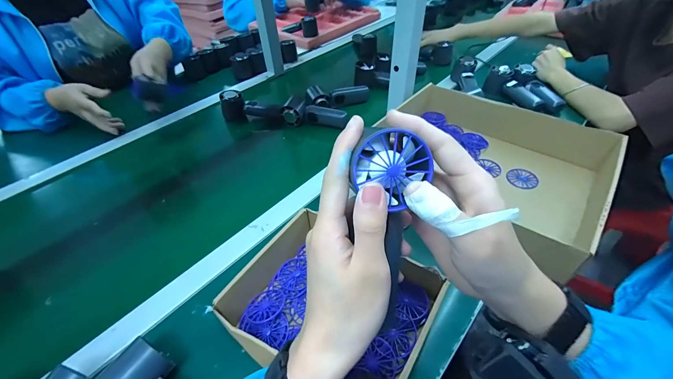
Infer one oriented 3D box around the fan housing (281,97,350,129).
[{"bbox_3d":[-0.046,-0.183,0.701,0.147,0.040,0.078,5,45,7],"label":"fan housing"}]

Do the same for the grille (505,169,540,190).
[{"bbox_3d":[0.329,-0.019,0.535,0.051,0.011,0.043,30,53,28],"label":"grille"}]

